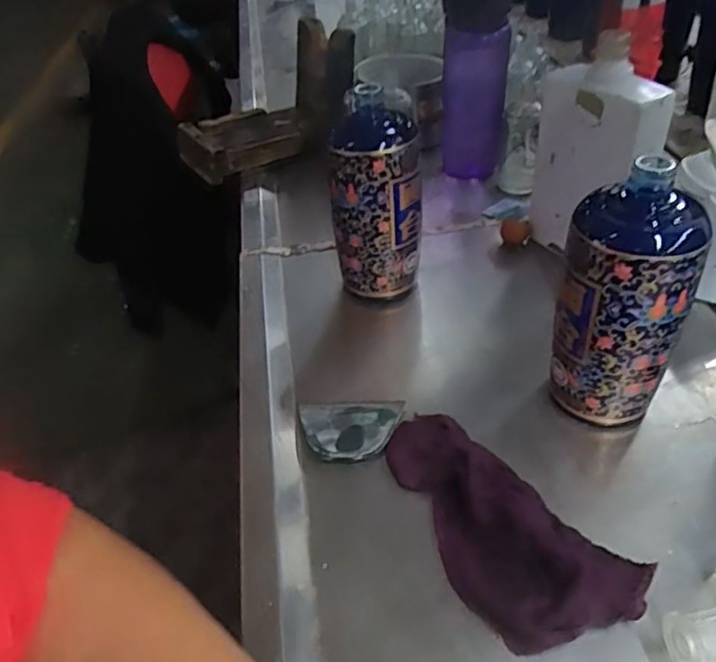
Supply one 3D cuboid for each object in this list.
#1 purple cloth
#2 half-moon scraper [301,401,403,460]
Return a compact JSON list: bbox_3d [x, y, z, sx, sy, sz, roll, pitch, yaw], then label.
[{"bbox_3d":[0.080,0.116,0.394,0.091,0.033,0.186,-32,44,-26],"label":"purple cloth"},{"bbox_3d":[-0.005,0.073,0.472,0.078,0.013,0.058,-7,39,4],"label":"half-moon scraper"}]

